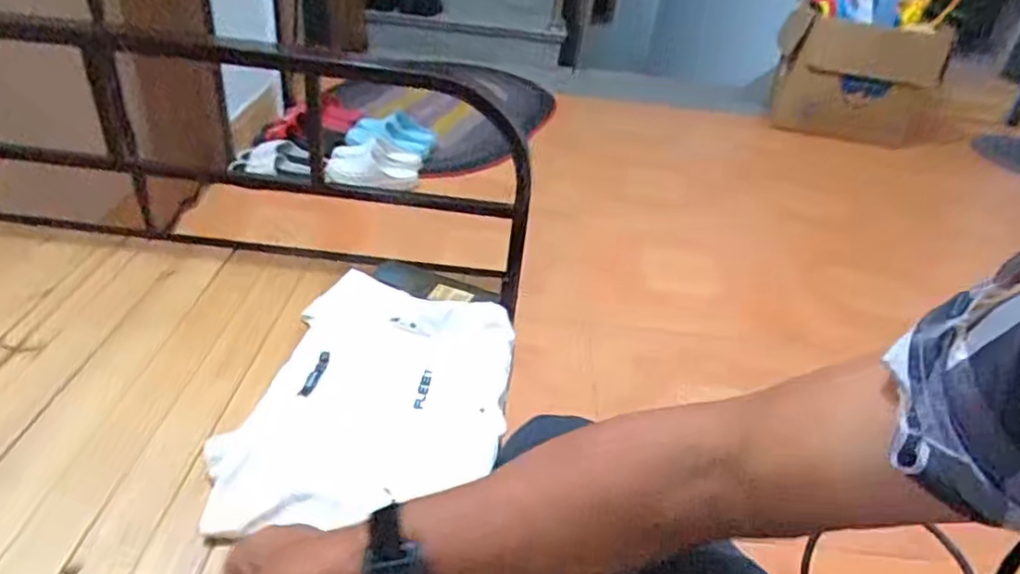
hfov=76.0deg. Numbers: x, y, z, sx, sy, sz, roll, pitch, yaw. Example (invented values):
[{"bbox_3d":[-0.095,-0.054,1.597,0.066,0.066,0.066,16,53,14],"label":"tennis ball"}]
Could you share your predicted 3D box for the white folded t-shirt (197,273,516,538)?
[{"bbox_3d":[-0.123,0.105,0.630,0.225,0.023,0.314,10,36,6],"label":"white folded t-shirt"}]

